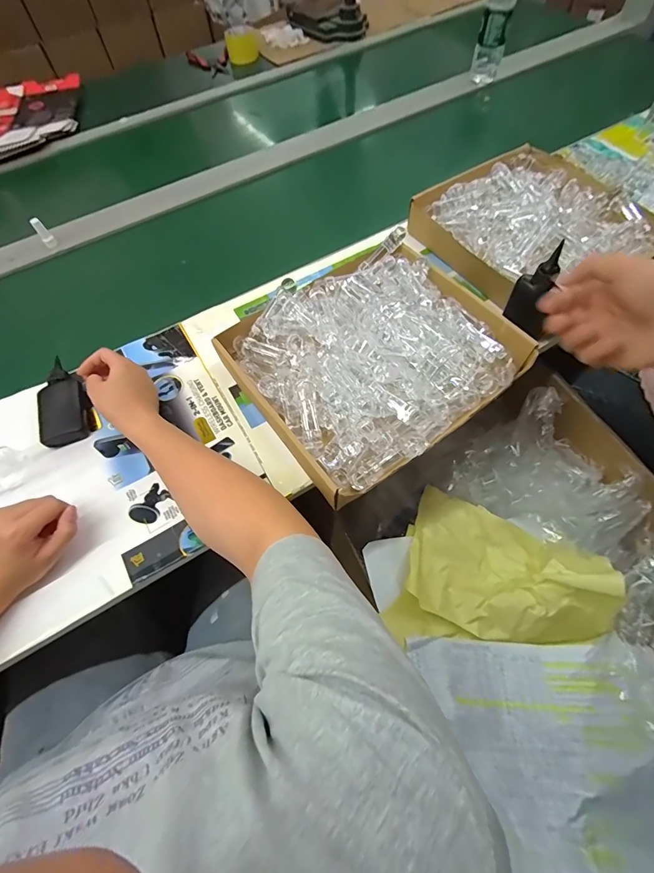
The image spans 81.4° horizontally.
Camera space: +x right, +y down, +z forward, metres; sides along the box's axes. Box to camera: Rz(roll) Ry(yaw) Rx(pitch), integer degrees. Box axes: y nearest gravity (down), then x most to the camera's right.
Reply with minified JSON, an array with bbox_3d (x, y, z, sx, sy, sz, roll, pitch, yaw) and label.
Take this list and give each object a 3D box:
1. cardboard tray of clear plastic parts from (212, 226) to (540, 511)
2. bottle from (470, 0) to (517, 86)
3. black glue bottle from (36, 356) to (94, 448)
[{"bbox_3d":[0.058,-0.108,0.492,0.319,0.084,0.285,-34,65,-14],"label":"cardboard tray of clear plastic parts"},{"bbox_3d":[0.370,-0.909,0.826,0.066,0.229,0.055,12,64,10],"label":"bottle"},{"bbox_3d":[-0.361,-0.050,0.518,0.063,0.028,0.129,-22,63,-8],"label":"black glue bottle"}]

